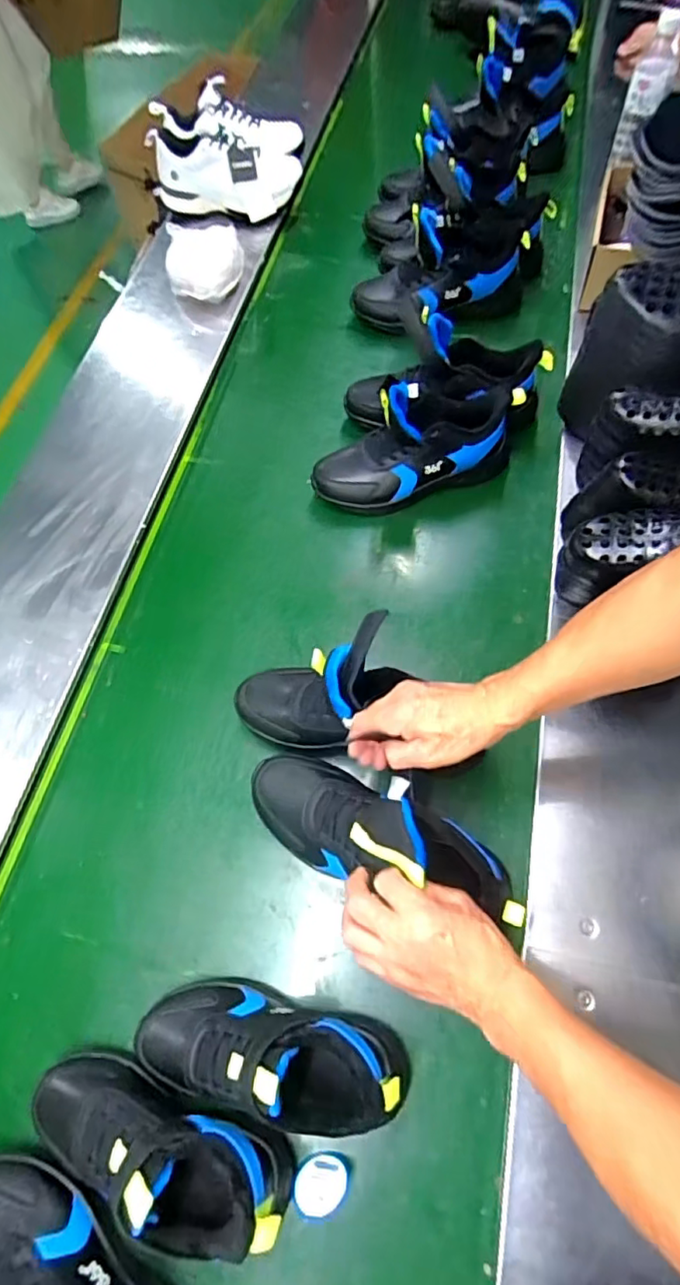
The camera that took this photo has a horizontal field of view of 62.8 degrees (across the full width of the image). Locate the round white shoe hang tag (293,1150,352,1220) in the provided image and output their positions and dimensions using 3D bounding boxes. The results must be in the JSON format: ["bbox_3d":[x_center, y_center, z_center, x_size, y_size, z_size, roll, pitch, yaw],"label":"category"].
[{"bbox_3d":[-0.016,0.467,0.481,0.045,0.050,0.009,0,103,15],"label":"round white shoe hang tag"}]

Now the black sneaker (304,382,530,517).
[{"bbox_3d":[0.102,-0.272,0.780,0.280,0.153,0.097,-15,63,-1],"label":"black sneaker"}]

